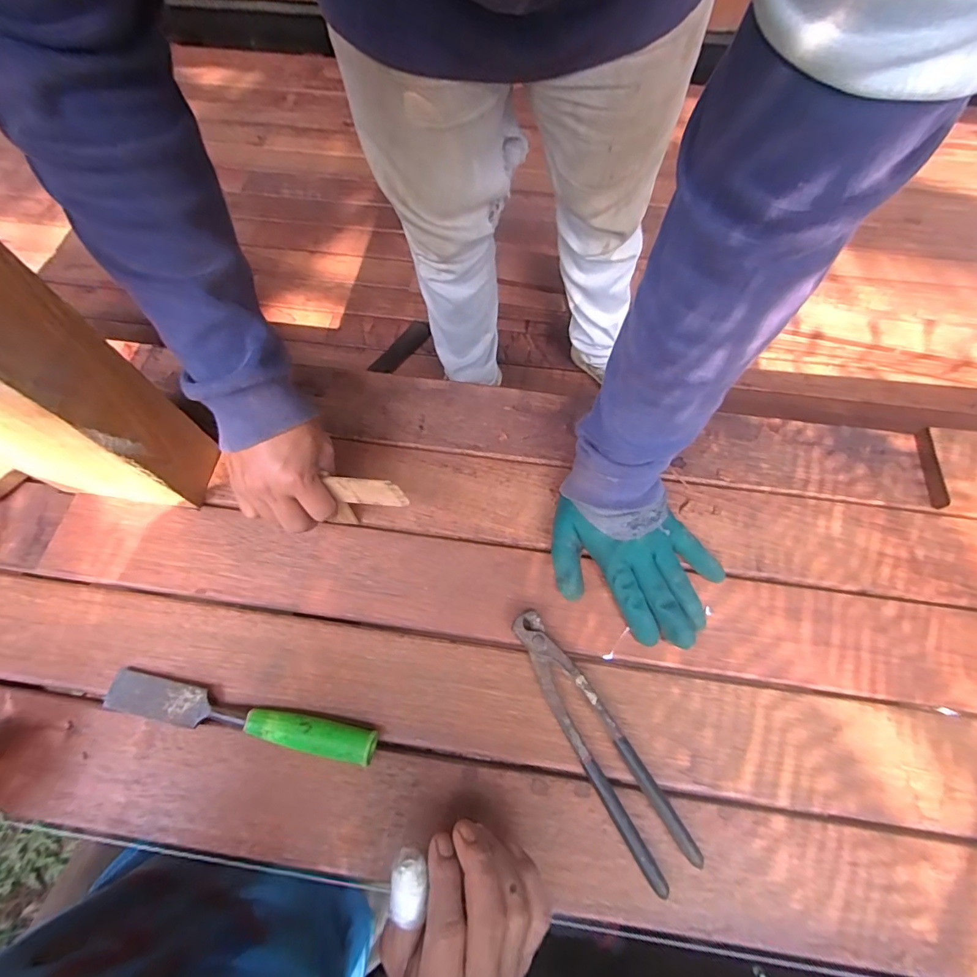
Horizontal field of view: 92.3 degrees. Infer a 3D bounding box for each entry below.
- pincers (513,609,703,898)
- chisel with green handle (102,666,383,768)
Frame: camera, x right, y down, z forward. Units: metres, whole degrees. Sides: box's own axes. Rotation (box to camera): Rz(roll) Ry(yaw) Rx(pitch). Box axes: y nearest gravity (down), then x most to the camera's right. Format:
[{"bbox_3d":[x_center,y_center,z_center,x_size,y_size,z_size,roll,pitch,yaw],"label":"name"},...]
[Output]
[{"bbox_3d":[0.086,0.205,0.391,0.042,0.020,0.220,-30,71,-11],"label":"pincers"},{"bbox_3d":[-0.210,0.190,0.391,0.236,0.026,0.031,10,69,4],"label":"chisel with green handle"}]

